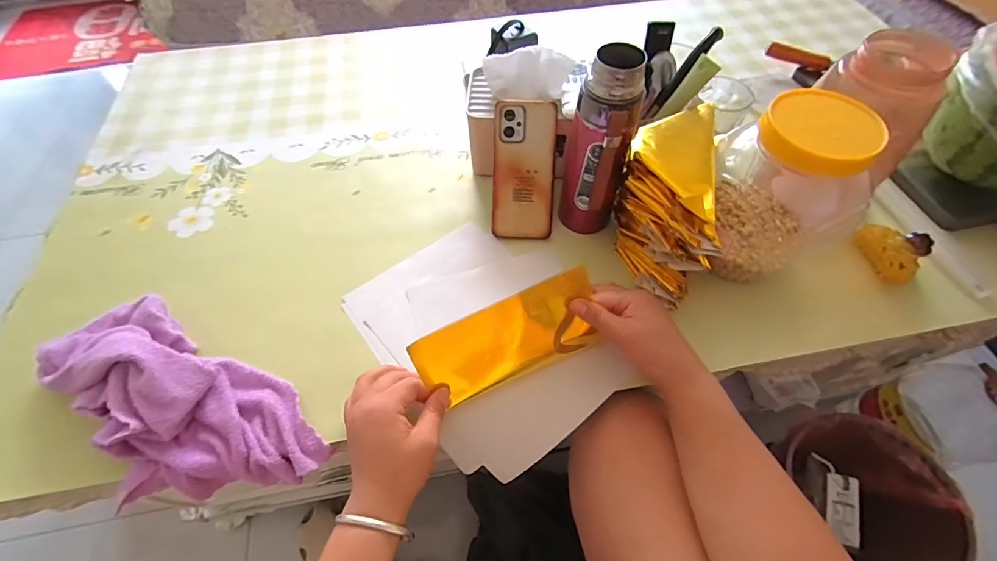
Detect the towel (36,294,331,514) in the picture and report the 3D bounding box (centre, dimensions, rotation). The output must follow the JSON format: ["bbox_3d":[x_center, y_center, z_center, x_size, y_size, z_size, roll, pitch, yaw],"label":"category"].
[{"bbox_3d":[-0.320,0.126,0.409,0.297,0.079,0.148,25,61,15],"label":"towel"}]

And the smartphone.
[{"bbox_3d":[0.032,-0.135,0.524,0.078,0.164,0.007,2,14,1],"label":"smartphone"}]

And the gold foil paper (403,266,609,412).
[{"bbox_3d":[0.014,0.060,0.419,0.180,0.025,0.081,-24,102,-7],"label":"gold foil paper"}]

